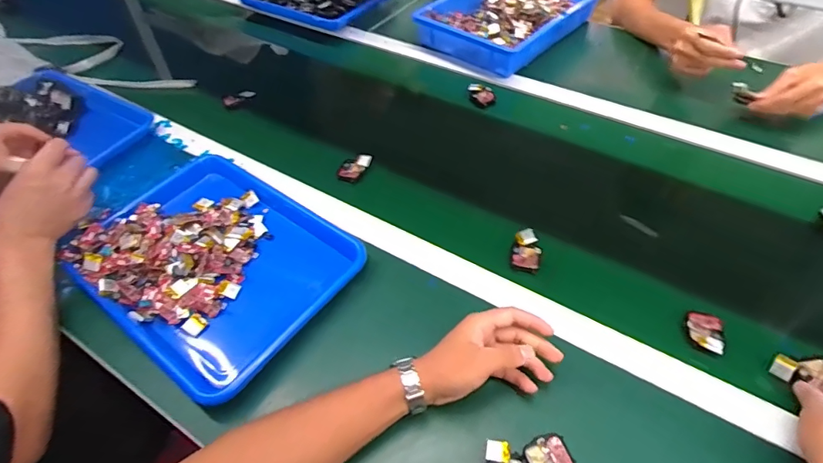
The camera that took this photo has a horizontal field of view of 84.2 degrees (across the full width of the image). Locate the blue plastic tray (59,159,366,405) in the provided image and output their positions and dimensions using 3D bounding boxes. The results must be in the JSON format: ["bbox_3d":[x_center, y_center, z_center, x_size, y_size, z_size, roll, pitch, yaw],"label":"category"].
[{"bbox_3d":[-0.253,0.034,0.596,0.338,0.047,0.264,31,57,24],"label":"blue plastic tray"}]

